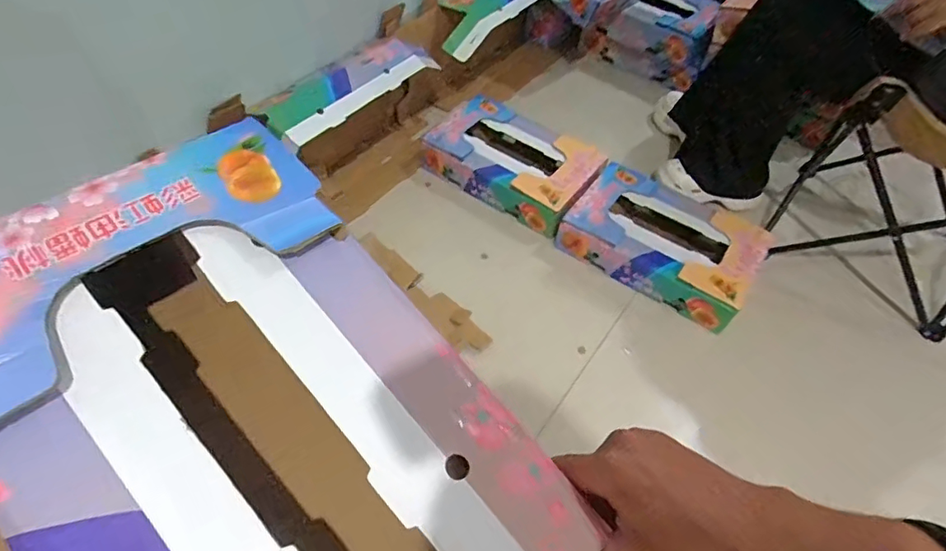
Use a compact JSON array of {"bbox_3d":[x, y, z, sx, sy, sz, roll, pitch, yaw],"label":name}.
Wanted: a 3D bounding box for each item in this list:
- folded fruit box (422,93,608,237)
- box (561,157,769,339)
[{"bbox_3d":[0.094,-0.280,1.308,0.404,0.103,0.266,28,56,18],"label":"folded fruit box"},{"bbox_3d":[0.429,-0.079,1.180,0.402,0.093,0.279,34,58,22],"label":"box"}]

